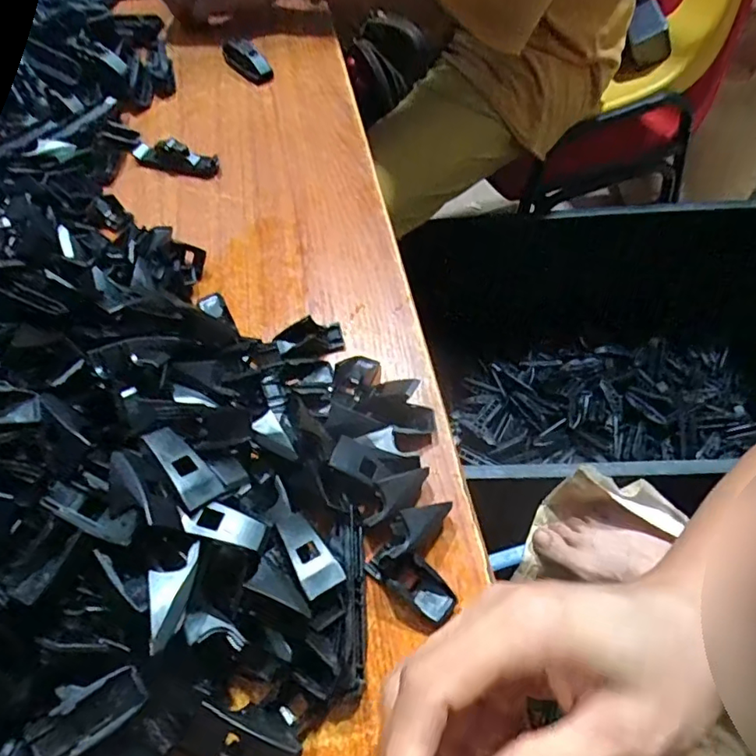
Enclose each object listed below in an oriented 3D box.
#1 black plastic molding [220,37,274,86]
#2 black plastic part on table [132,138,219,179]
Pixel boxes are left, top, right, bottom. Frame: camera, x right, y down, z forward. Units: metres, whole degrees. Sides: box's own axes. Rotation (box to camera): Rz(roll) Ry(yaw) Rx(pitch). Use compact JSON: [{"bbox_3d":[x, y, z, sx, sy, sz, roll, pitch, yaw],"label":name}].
[{"bbox_3d":[-0.124,-0.298,0.506,0.025,0.022,0.076,-27,57,-12],"label":"black plastic molding"},{"bbox_3d":[-0.166,-0.178,0.432,0.085,0.017,0.022,21,61,19],"label":"black plastic part on table"}]

